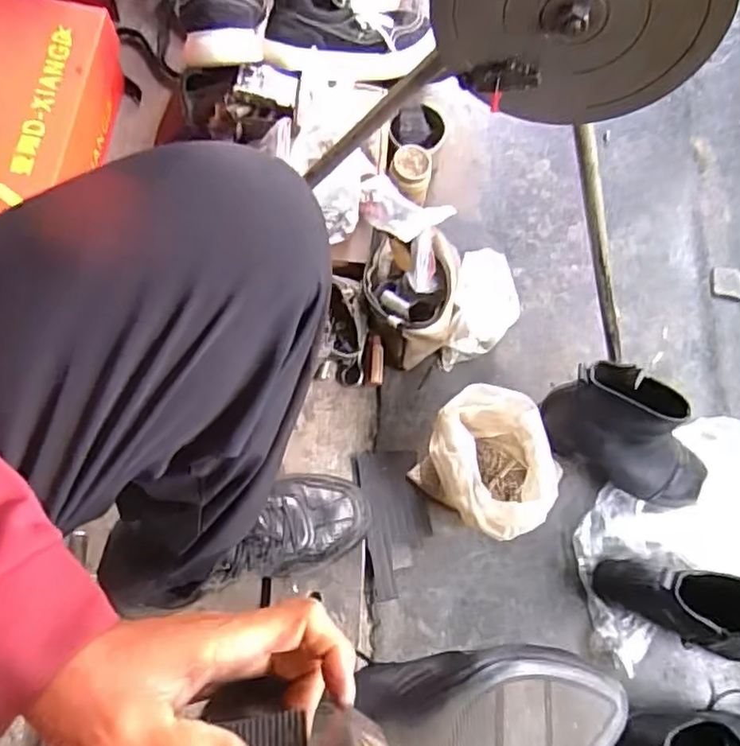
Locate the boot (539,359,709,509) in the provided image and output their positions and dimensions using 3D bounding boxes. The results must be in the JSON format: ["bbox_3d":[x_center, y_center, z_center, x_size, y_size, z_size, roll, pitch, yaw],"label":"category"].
[{"bbox_3d":[0.301,0.073,0.704,0.211,0.150,0.087,30,75,5],"label":"boot"}]

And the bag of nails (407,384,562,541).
[{"bbox_3d":[0.136,0.098,0.702,0.150,0.105,0.138,38,76,7],"label":"bag of nails"}]

